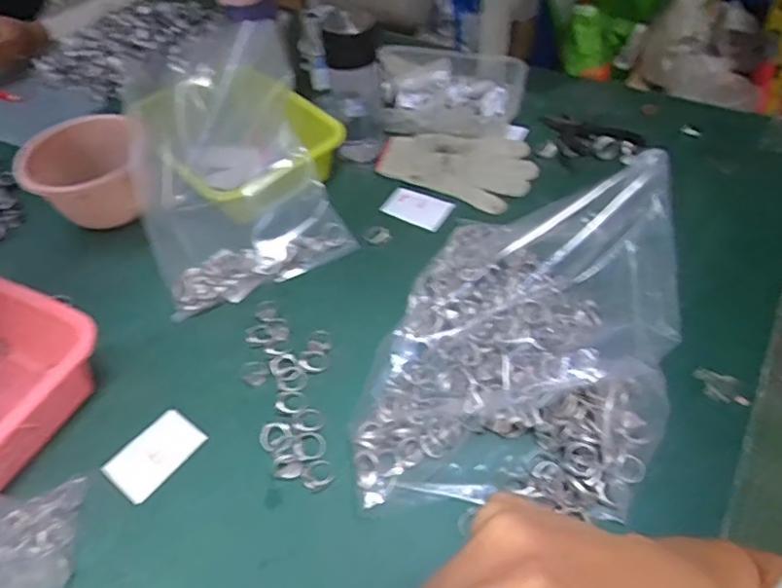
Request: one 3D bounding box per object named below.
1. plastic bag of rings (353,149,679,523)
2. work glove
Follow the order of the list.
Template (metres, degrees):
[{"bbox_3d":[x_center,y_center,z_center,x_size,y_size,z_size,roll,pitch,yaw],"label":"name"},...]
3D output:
[{"bbox_3d":[0.119,0.032,0.495,0.244,0.138,0.317,13,50,13],"label":"plastic bag of rings"},{"bbox_3d":[0.093,-0.181,0.752,0.195,0.017,0.145,27,54,20],"label":"work glove"}]

